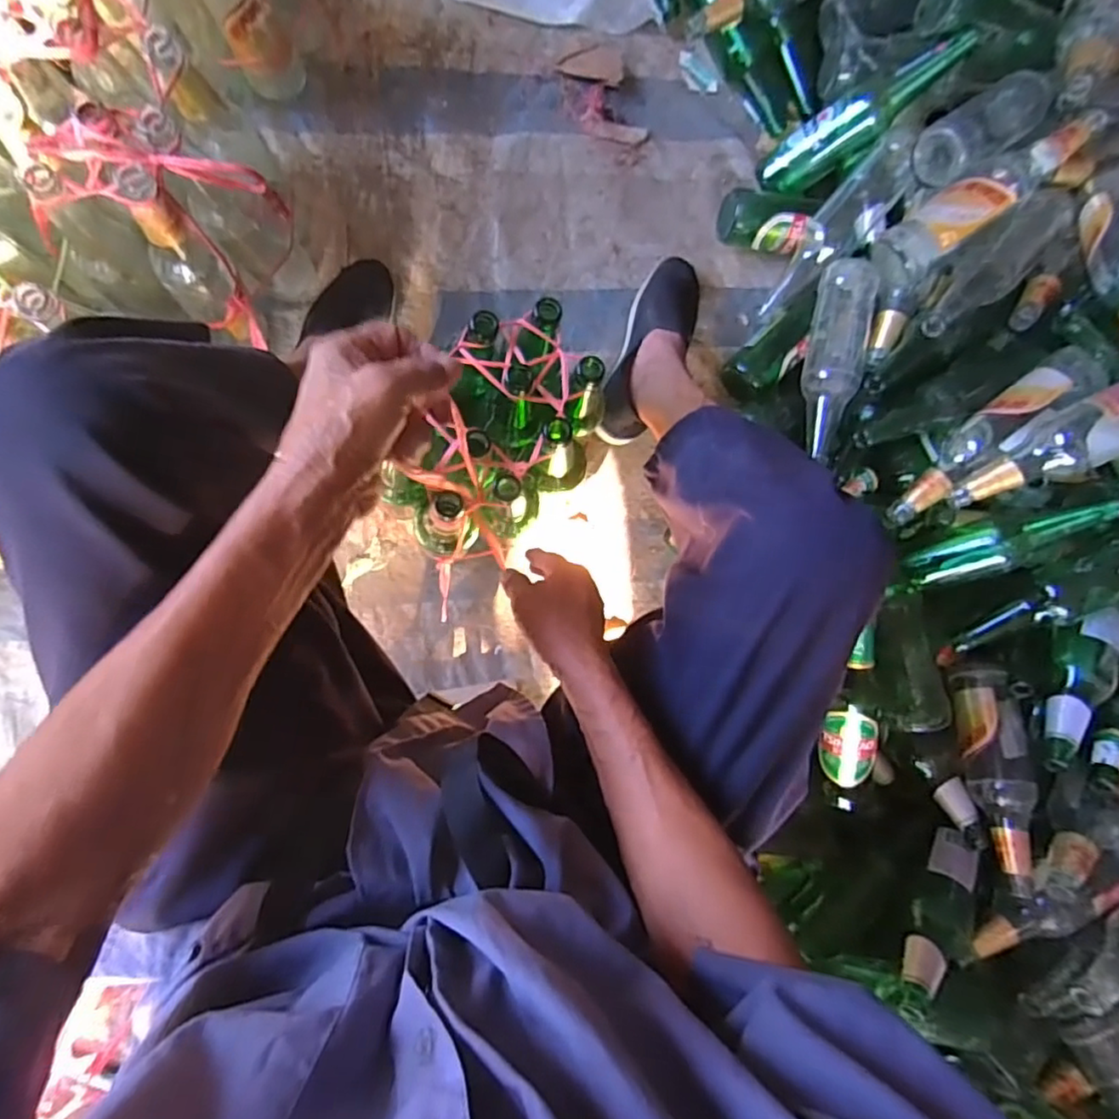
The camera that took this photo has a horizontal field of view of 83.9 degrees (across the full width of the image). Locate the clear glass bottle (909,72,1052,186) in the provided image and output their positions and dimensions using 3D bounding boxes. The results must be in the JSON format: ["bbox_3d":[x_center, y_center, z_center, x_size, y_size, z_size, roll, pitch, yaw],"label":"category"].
[{"bbox_3d":[0.502,-0.511,0.734,0.180,0.061,0.072,-36,92,-8],"label":"clear glass bottle"}]

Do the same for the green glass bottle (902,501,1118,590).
[{"bbox_3d":[0.515,-0.018,0.720,0.208,0.054,0.055,-23,90,30],"label":"green glass bottle"}]

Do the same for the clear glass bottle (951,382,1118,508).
[{"bbox_3d":[0.557,-0.129,0.668,0.261,0.070,0.073,-31,92,22],"label":"clear glass bottle"}]

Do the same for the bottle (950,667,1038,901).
[{"bbox_3d":[0.517,0.250,0.729,0.059,0.055,0.255,4,70,-7],"label":"bottle"}]

